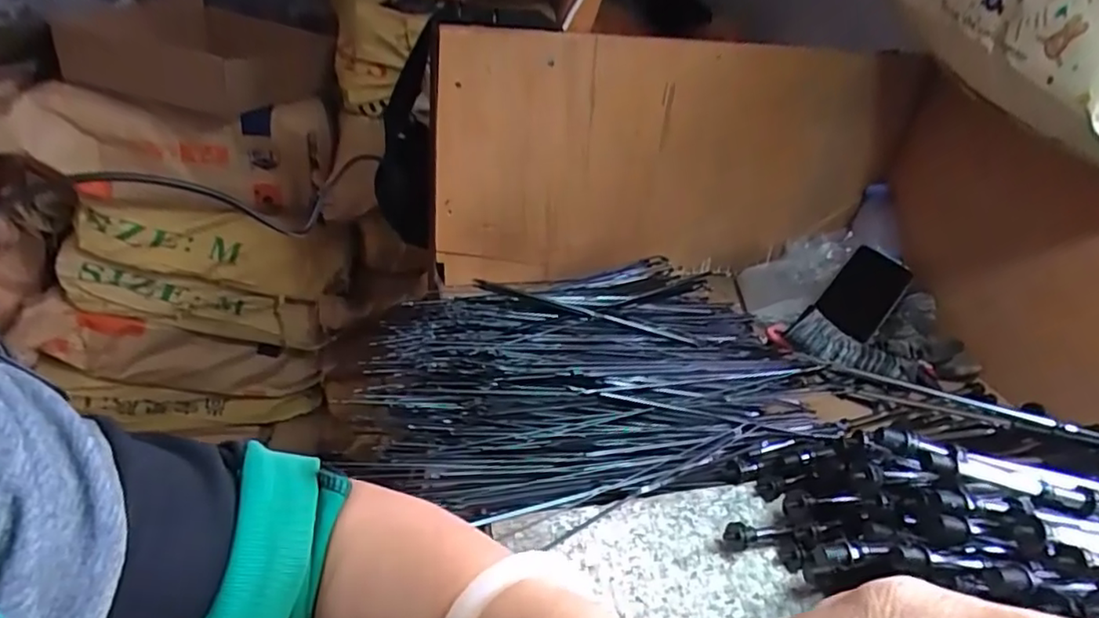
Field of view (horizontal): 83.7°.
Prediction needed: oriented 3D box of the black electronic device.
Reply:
[{"bbox_3d":[0.368,-0.017,0.720,0.070,0.100,0.018,37,2,18],"label":"black electronic device"}]

